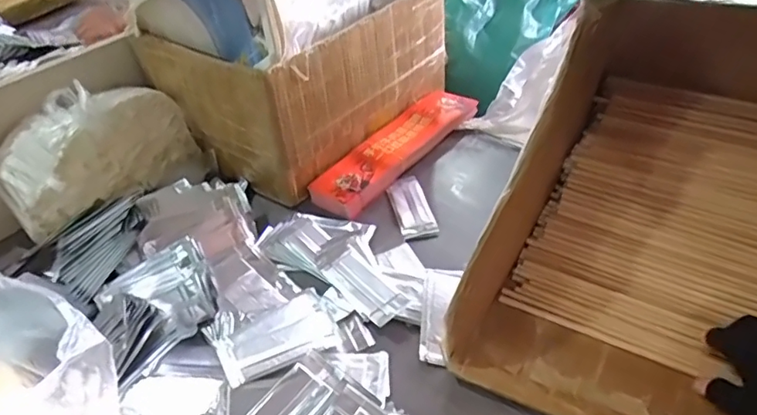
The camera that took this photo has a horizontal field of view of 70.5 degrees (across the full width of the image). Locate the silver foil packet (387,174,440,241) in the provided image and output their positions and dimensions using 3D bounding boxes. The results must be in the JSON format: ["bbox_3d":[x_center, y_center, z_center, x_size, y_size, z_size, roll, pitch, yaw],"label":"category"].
[{"bbox_3d":[0.046,-0.003,0.759,0.052,0.009,0.129,-11,41,-7],"label":"silver foil packet"}]

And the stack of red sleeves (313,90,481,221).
[{"bbox_3d":[0.031,-0.101,0.847,0.097,0.029,0.335,26,50,31],"label":"stack of red sleeves"}]

